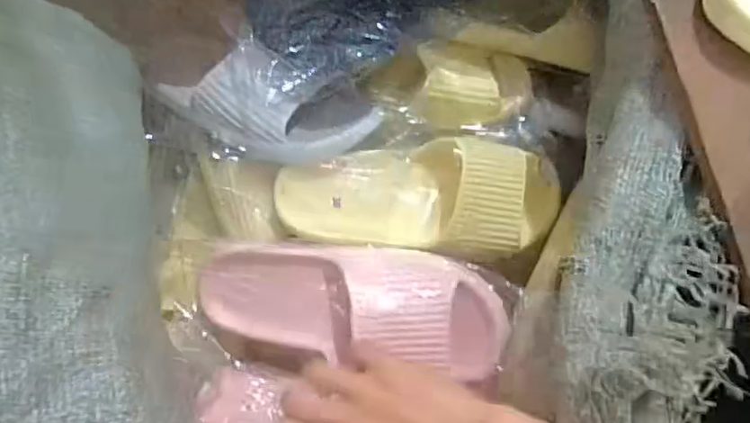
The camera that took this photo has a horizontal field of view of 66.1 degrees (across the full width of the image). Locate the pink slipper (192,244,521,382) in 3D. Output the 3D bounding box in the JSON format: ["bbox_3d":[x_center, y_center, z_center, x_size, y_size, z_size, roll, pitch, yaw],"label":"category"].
[{"bbox_3d":[-0.017,0.078,0.468,0.250,0.062,0.094,7,78,10],"label":"pink slipper"}]

